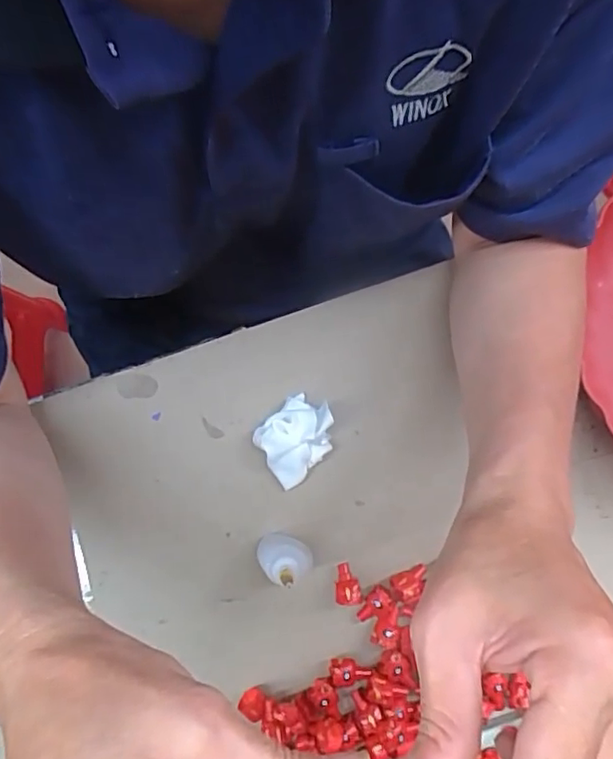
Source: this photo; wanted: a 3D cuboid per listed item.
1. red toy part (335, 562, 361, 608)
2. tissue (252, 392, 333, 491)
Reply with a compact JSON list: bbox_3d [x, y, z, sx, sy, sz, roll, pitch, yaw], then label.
[{"bbox_3d":[0.026,0.133,0.373,0.016,0.009,0.025,-4,78,-1],"label":"red toy part"},{"bbox_3d":[-0.008,0.039,0.383,0.053,0.029,0.042,-44,82,-8],"label":"tissue"}]

